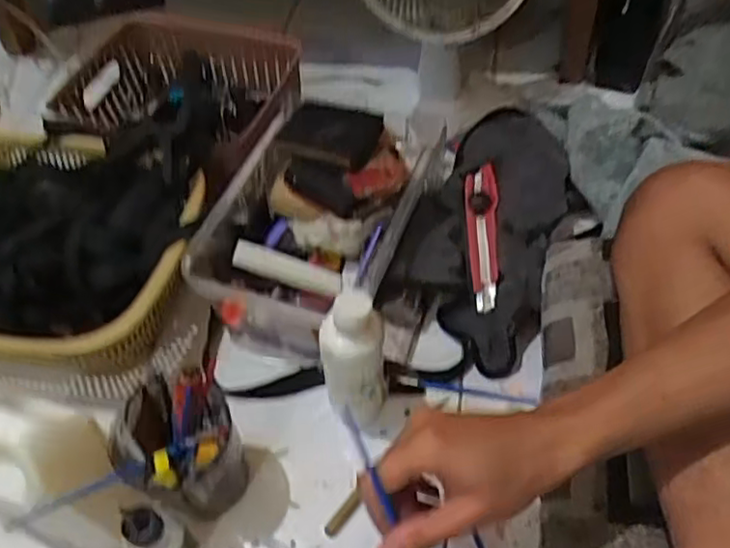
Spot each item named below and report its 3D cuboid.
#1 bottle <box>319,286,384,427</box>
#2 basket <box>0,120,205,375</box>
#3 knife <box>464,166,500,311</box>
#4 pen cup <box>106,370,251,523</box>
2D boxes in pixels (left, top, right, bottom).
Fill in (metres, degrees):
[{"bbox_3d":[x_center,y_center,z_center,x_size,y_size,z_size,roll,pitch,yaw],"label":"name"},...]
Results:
[{"bbox_3d":[-0.007,0.076,0.517,0.047,0.153,0.042,-10,54,-3],"label":"bottle"},{"bbox_3d":[-0.326,-0.027,0.631,0.323,0.097,0.249,-2,54,3],"label":"basket"},{"bbox_3d":[0.116,-0.037,0.651,0.031,0.025,0.147,-1,82,4],"label":"knife"},{"bbox_3d":[-0.138,0.137,0.504,0.073,0.127,0.080,-2,54,3],"label":"pen cup"}]

